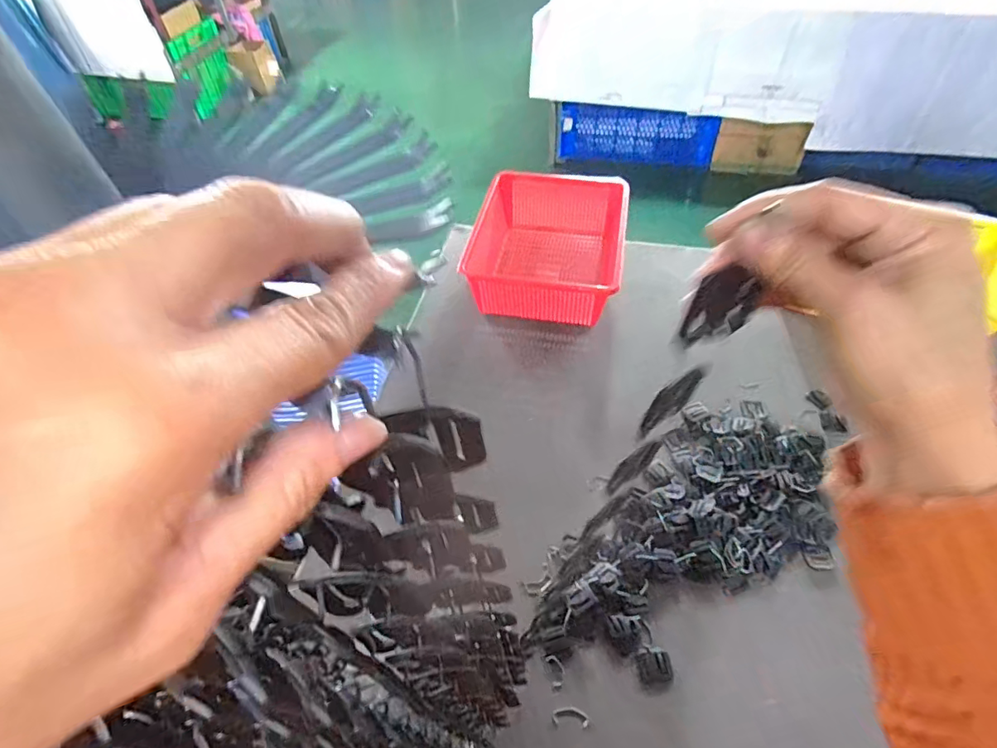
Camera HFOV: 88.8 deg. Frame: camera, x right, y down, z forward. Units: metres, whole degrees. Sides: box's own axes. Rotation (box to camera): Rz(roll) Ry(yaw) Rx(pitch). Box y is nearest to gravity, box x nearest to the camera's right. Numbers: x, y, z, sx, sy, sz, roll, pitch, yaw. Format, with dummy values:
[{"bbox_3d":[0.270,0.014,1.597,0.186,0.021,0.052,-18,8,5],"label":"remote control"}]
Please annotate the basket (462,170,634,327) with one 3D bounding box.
[{"bbox_3d":[0.107,-0.274,1.120,0.316,0.143,0.404,6,51,8],"label":"basket"}]

